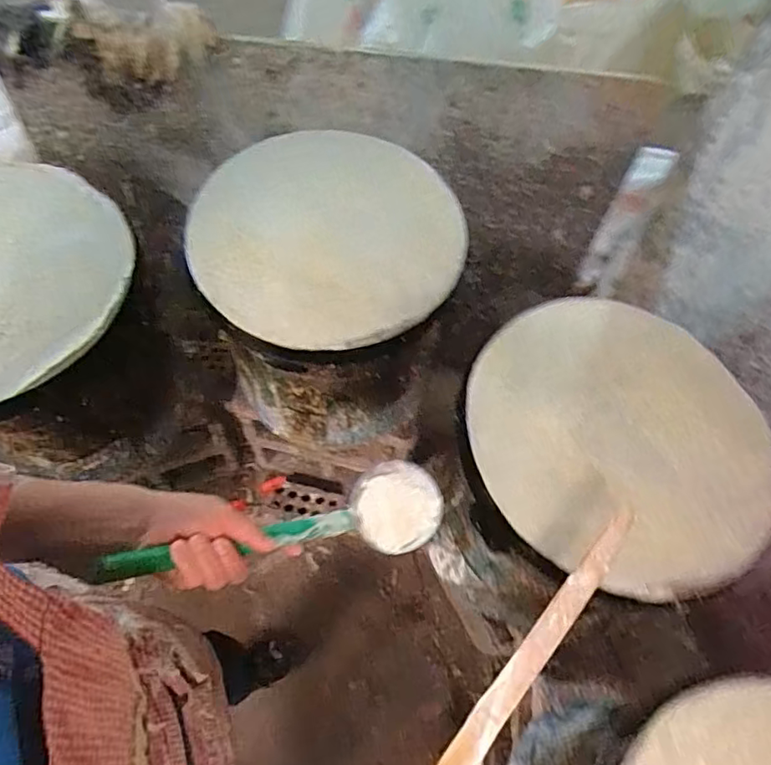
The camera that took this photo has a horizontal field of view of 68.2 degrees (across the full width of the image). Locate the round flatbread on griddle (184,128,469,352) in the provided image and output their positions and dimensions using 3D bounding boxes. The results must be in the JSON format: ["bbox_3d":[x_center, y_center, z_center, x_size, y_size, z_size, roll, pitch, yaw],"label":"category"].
[{"bbox_3d":[-0.084,-0.219,0.790,0.356,0.032,0.356,2,63,-3],"label":"round flatbread on griddle"}]

